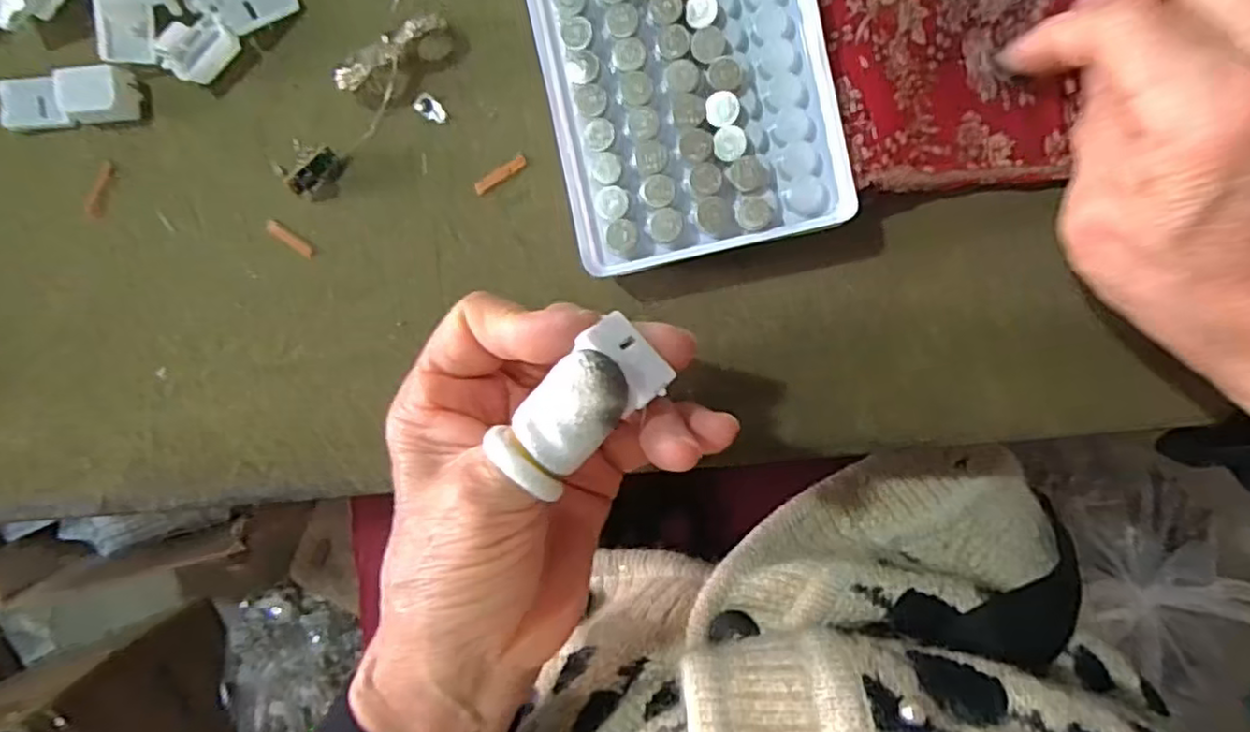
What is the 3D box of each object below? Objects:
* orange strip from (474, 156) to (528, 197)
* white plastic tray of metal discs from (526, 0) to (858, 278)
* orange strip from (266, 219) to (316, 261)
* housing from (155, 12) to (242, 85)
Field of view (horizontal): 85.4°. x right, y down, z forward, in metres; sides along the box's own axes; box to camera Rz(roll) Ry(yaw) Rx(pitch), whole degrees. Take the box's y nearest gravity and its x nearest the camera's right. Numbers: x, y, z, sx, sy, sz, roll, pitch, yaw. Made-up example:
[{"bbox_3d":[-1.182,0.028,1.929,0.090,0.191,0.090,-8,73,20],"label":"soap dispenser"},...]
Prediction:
[{"bbox_3d":[-0.048,-0.074,0.262,0.022,0.004,0.005,-30,98,4],"label":"orange strip"},{"bbox_3d":[0.020,-0.105,0.238,0.093,0.028,0.130,-12,92,4],"label":"white plastic tray of metal discs"},{"bbox_3d":[-0.133,-0.050,0.269,0.021,0.004,0.005,37,95,1],"label":"orange strip"},{"bbox_3d":[-0.165,-0.124,0.261,0.027,0.009,0.023,-44,89,5],"label":"housing"}]

